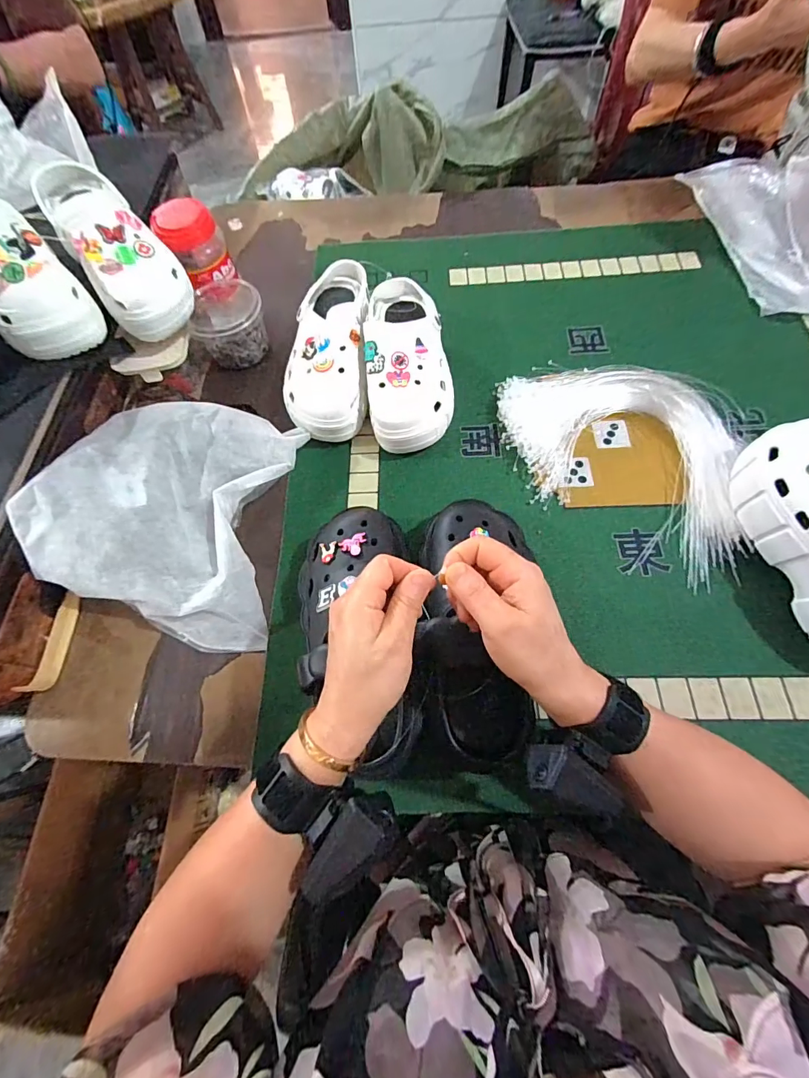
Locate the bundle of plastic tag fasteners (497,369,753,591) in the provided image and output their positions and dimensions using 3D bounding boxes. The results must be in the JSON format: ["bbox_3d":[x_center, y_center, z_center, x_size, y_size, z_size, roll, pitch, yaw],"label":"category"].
[{"bbox_3d":[0.273,-0.120,0.546,0.349,0.045,0.213,41,73,18],"label":"bundle of plastic tag fasteners"}]

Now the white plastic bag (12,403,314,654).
[{"bbox_3d":[-0.279,-0.033,0.523,0.263,0.105,0.291,4,66,4],"label":"white plastic bag"}]

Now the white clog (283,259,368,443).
[{"bbox_3d":[-0.108,-0.259,0.595,0.113,0.088,0.242,-1,65,2],"label":"white clog"}]

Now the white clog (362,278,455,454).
[{"bbox_3d":[0.004,-0.233,0.590,0.108,0.097,0.229,-6,65,0],"label":"white clog"}]

